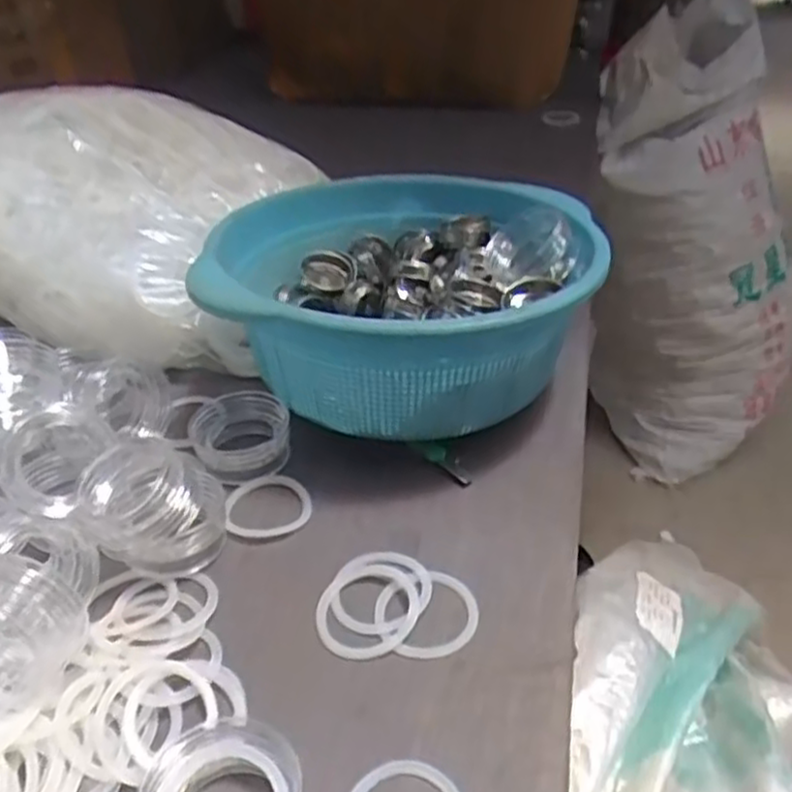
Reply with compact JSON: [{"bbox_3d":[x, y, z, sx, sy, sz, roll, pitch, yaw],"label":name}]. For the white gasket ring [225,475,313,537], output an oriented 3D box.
[{"bbox_3d":[-0.084,0.071,0.488,0.056,0.010,0.052,-2,36,1],"label":"white gasket ring"}]

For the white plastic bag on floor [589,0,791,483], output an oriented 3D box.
[{"bbox_3d":[0.597,-0.280,1.468,0.412,0.762,0.408,-30,44,-32],"label":"white plastic bag on floor"}]

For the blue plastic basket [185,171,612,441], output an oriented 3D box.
[{"bbox_3d":[0.006,-0.071,0.573,0.267,0.132,0.275,1,37,6],"label":"blue plastic basket"}]

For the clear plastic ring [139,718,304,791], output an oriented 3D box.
[{"bbox_3d":[-0.075,0.180,0.322,0.068,0.029,0.069,-2,36,1],"label":"clear plastic ring"}]

